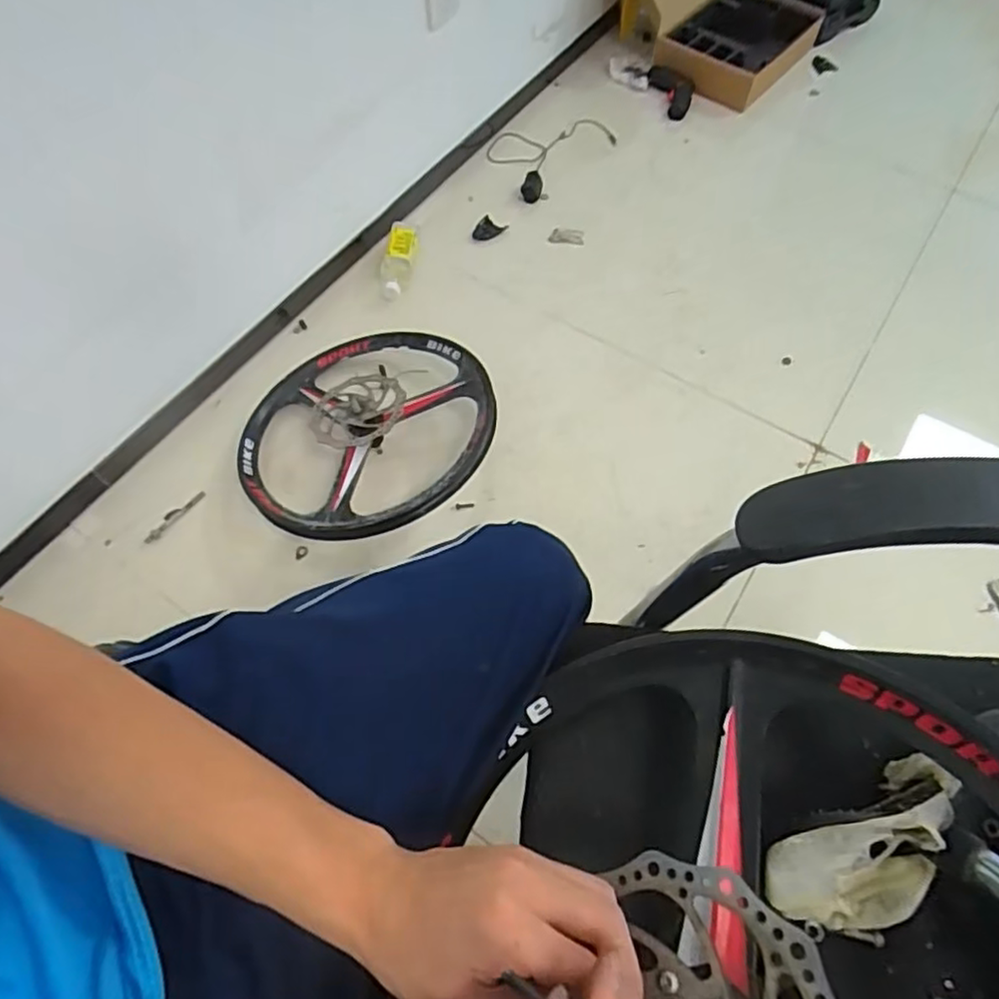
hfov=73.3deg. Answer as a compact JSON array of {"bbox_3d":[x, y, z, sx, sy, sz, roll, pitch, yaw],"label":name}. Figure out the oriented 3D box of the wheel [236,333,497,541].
[{"bbox_3d":[-0.205,-0.106,1.078,0.391,0.117,0.411,0,60,0],"label":"wheel"}]

